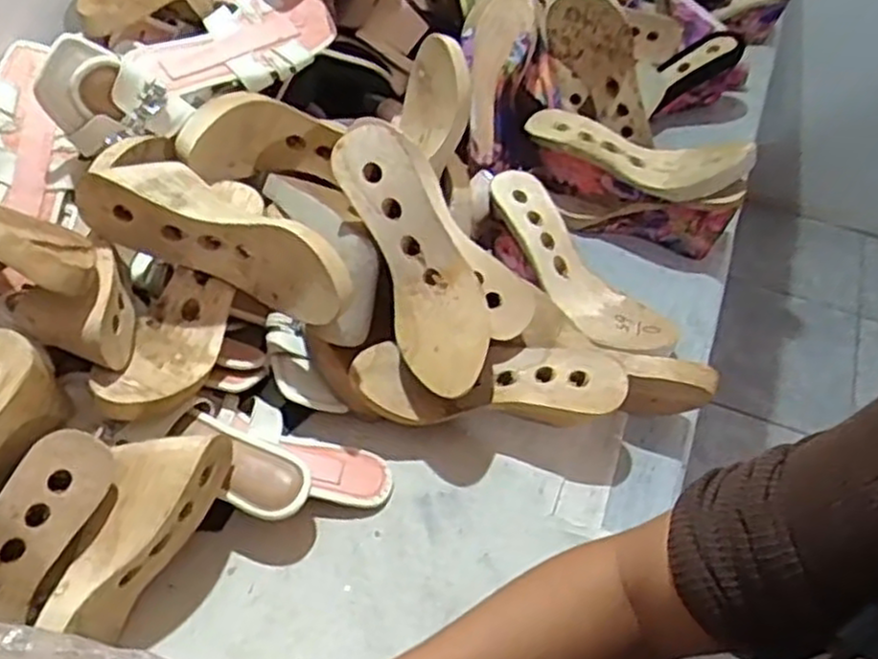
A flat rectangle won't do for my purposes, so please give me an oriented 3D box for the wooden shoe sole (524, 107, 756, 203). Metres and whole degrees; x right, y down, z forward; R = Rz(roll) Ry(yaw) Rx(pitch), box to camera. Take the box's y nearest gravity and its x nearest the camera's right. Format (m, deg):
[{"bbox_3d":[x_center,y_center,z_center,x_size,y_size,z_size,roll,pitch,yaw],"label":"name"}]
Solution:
[{"bbox_3d":[0.206,-0.194,0.813,0.231,0.043,0.065,27,55,19],"label":"wooden shoe sole"}]

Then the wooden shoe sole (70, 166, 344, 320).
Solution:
[{"bbox_3d":[-0.172,-0.077,0.637,0.222,0.080,0.080,24,52,0],"label":"wooden shoe sole"}]

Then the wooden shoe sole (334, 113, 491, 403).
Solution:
[{"bbox_3d":[-0.011,-0.065,0.657,0.099,0.055,0.230,-22,93,-19],"label":"wooden shoe sole"}]

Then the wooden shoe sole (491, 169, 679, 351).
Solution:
[{"bbox_3d":[0.136,-0.063,0.775,0.080,0.046,0.243,-31,74,-25],"label":"wooden shoe sole"}]

